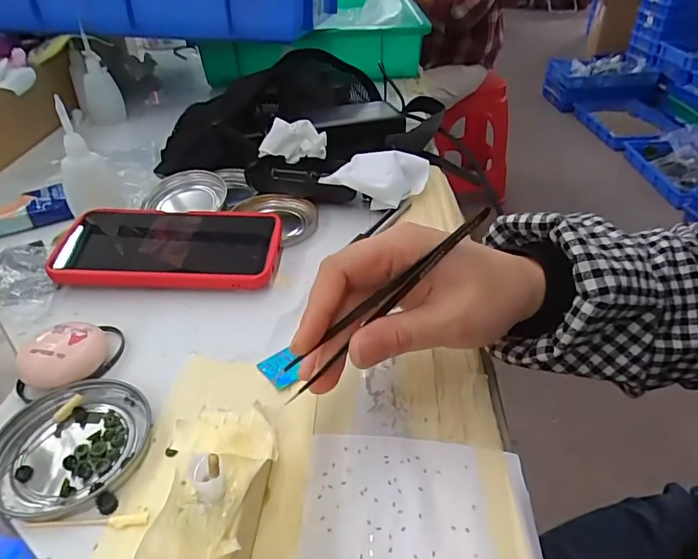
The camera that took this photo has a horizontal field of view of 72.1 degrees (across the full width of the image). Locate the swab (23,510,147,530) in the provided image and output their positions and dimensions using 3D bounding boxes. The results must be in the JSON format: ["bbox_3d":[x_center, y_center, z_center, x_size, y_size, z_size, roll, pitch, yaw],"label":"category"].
[{"bbox_3d":[-0.122,0.114,0.223,0.056,0.004,0.007,-5,39,-5],"label":"swab"}]

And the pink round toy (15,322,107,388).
[{"bbox_3d":[-0.173,0.047,0.292,0.043,0.023,0.040,0,39,0],"label":"pink round toy"}]

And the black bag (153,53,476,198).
[{"bbox_3d":[-0.051,-0.184,0.535,0.284,0.071,0.257,10,40,12],"label":"black bag"}]

